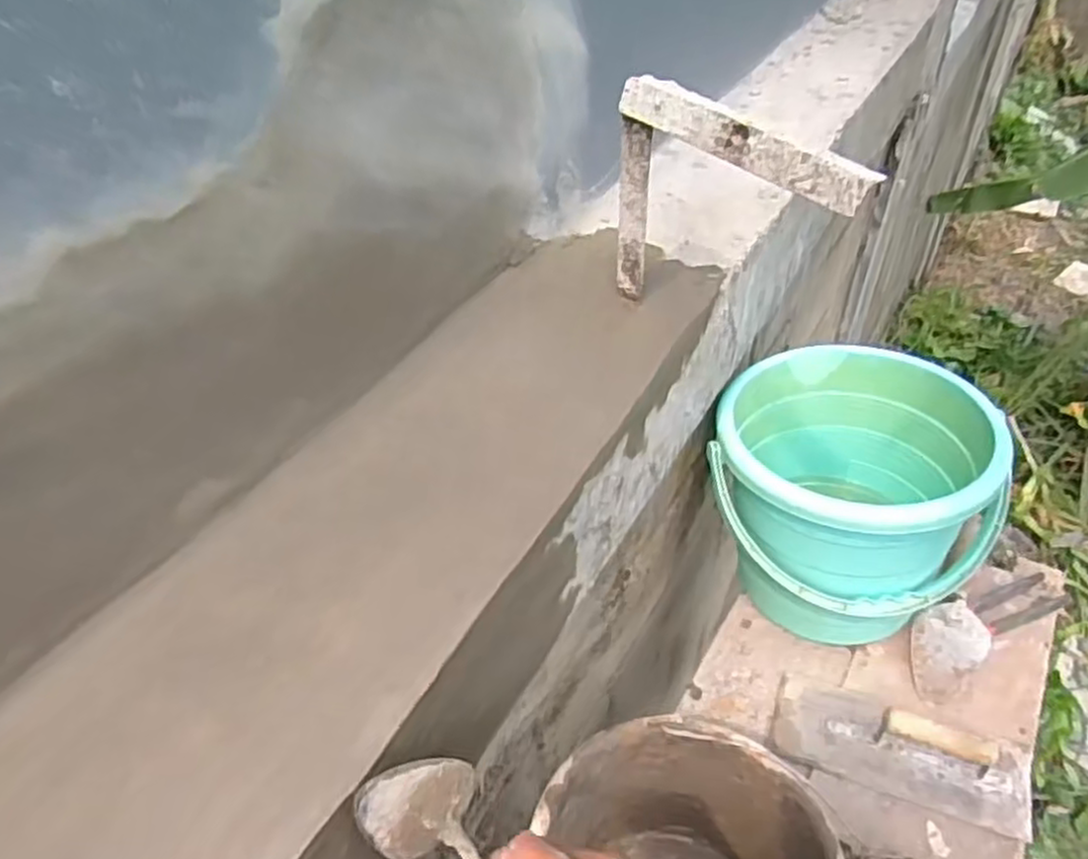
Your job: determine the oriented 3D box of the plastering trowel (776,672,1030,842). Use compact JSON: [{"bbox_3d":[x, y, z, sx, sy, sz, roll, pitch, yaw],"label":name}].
[{"bbox_3d":[0.394,0.341,0.830,0.261,0.071,0.093,13,46,18],"label":"plastering trowel"}]

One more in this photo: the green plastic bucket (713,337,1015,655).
[{"bbox_3d":[0.362,0.091,0.924,0.313,0.260,0.290,-2,43,2],"label":"green plastic bucket"}]

